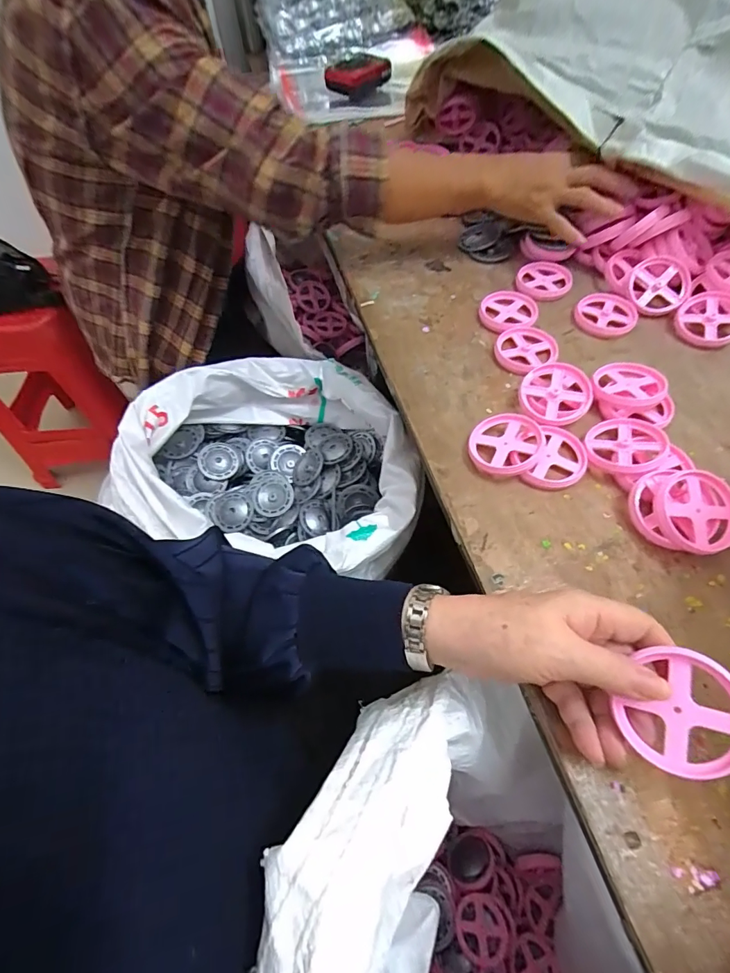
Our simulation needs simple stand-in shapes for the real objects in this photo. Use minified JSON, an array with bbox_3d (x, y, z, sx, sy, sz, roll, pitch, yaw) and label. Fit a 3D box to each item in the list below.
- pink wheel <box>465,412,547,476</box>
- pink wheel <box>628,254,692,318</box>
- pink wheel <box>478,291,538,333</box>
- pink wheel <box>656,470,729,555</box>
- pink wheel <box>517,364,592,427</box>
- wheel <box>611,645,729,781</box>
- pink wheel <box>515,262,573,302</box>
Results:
[{"bbox_3d":[0.127,-0.039,0.395,0.064,0.020,0.068,-2,57,3],"label":"pink wheel"},{"bbox_3d":[0.333,-0.228,0.499,0.062,0.006,0.070,17,88,16],"label":"pink wheel"},{"bbox_3d":[0.165,-0.201,0.506,0.066,0.009,0.066,-2,57,3],"label":"pink wheel"},{"bbox_3d":[0.258,0.019,0.340,0.060,0.009,0.062,0,78,-2],"label":"pink wheel"},{"bbox_3d":[0.182,-0.088,0.419,0.067,0.009,0.060,-23,67,0],"label":"pink wheel"},{"bbox_3d":[0.175,0.125,0.242,0.057,0.005,0.066,39,99,34],"label":"wheel"},{"bbox_3d":[0.216,-0.249,0.530,0.061,0.008,0.060,-34,61,-17],"label":"pink wheel"}]

